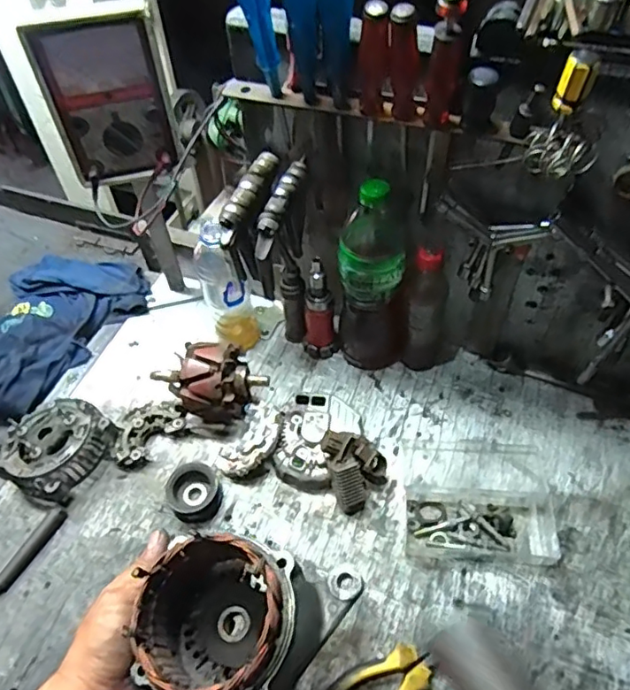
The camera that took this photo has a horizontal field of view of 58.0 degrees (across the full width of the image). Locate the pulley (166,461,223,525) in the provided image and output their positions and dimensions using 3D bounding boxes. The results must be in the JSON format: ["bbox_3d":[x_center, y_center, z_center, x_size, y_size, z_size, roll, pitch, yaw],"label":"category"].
[{"bbox_3d":[-0.139,0.168,0.652,0.058,0.037,0.062,-1,52,1],"label":"pulley"}]

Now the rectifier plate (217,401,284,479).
[{"bbox_3d":[-0.076,0.114,0.683,0.064,0.035,0.096,27,57,21],"label":"rectifier plate"}]

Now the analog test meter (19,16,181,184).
[{"bbox_3d":[-0.216,-0.254,0.595,0.114,0.157,0.035,-18,54,-13],"label":"analog test meter"}]

